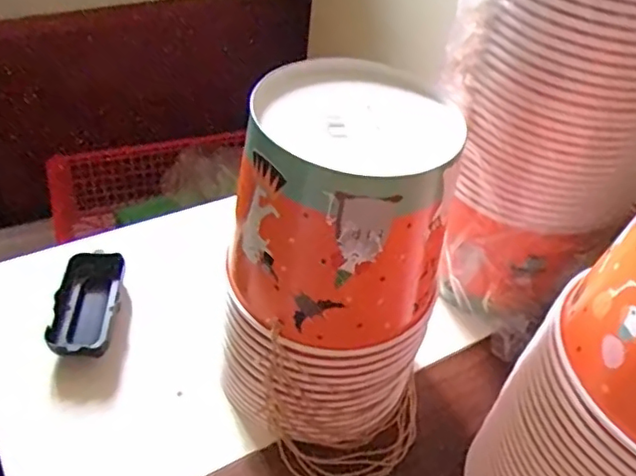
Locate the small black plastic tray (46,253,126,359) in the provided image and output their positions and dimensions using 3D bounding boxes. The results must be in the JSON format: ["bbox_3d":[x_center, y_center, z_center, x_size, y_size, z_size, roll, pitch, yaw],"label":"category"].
[{"bbox_3d":[-0.201,0.056,0.527,0.051,0.019,0.101,2,44,-6],"label":"small black plastic tray"}]

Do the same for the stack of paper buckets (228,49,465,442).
[{"bbox_3d":[0.014,0.025,0.444,0.138,0.252,0.140,8,43,0],"label":"stack of paper buckets"}]

